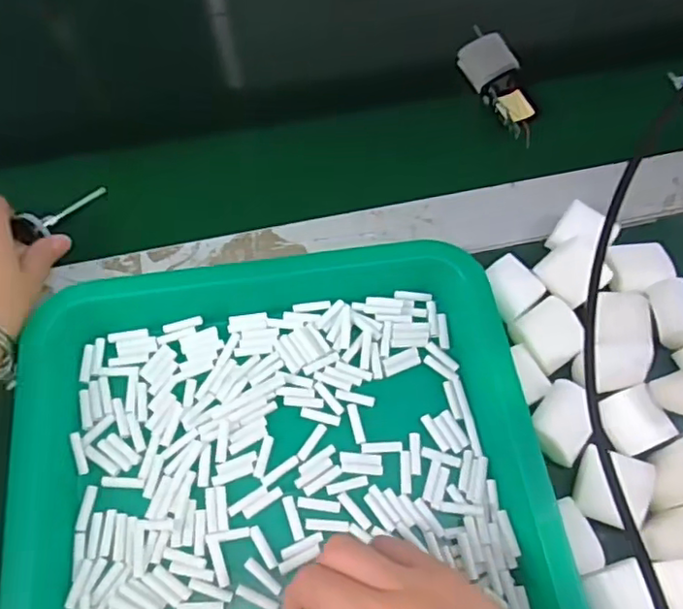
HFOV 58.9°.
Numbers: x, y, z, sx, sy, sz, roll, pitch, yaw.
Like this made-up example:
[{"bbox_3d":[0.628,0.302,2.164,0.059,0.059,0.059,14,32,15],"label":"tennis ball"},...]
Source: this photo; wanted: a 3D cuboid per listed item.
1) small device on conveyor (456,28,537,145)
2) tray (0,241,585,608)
[{"bbox_3d":[0.124,-0.168,0.460,0.038,0.024,0.100,-25,68,-13],"label":"small device on conveyor"},{"bbox_3d":[-0.022,0.122,0.292,0.254,0.038,0.334,-9,63,-3],"label":"tray"}]

